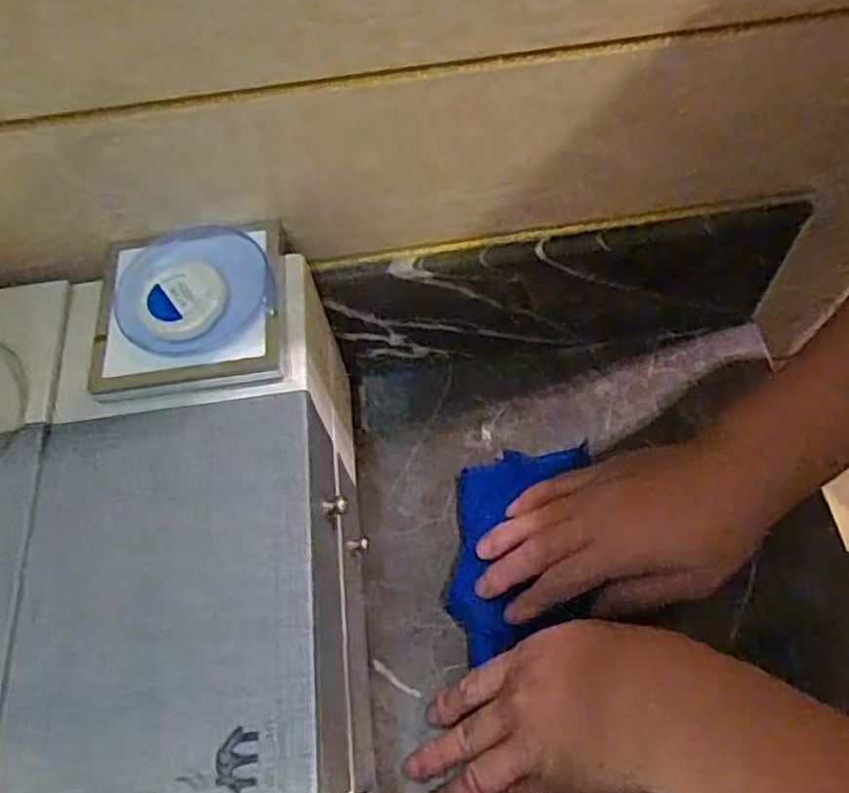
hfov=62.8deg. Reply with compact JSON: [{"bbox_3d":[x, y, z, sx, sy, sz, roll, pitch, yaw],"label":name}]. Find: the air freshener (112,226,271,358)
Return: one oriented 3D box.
[{"bbox_3d":[-0.112,-0.053,0.334,0.071,0.014,0.074,-2,62,3],"label":"air freshener"}]

